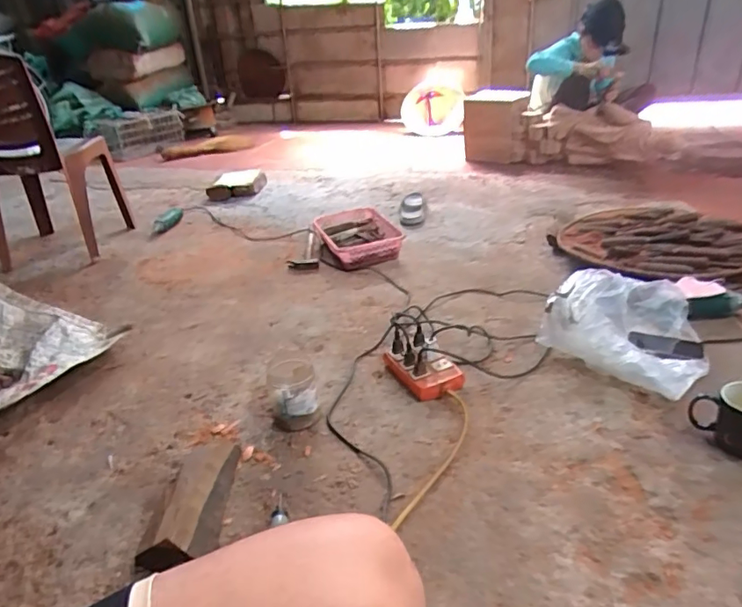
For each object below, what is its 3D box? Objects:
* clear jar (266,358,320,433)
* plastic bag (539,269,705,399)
[{"bbox_3d":[-0.153,0.173,1.017,0.095,0.105,0.109,-11,30,-9],"label":"clear jar"},{"bbox_3d":[0.557,0.040,1.100,0.264,0.149,0.294,-25,35,-30],"label":"plastic bag"}]

